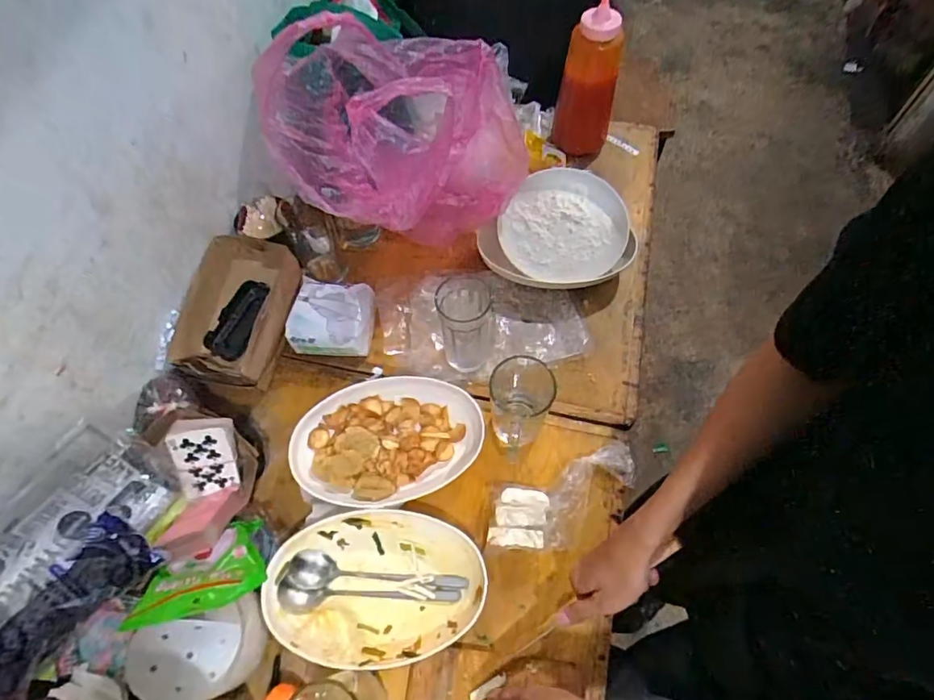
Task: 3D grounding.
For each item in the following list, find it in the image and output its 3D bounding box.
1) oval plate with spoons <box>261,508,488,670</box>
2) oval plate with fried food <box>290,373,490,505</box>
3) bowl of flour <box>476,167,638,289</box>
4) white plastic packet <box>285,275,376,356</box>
[{"bbox_3d":[-0.101,0.264,0.565,0.233,0.038,0.151,-3,62,0],"label":"oval plate with spoons"},{"bbox_3d":[-0.098,0.114,0.638,0.238,0.037,0.153,-18,63,-7],"label":"oval plate with fried food"},{"bbox_3d":[0.143,-0.183,0.766,0.223,0.075,0.200,13,64,8],"label":"bowl of flour"},{"bbox_3d":[-0.189,-0.047,0.714,0.112,0.074,0.100,0,63,2],"label":"white plastic packet"}]

